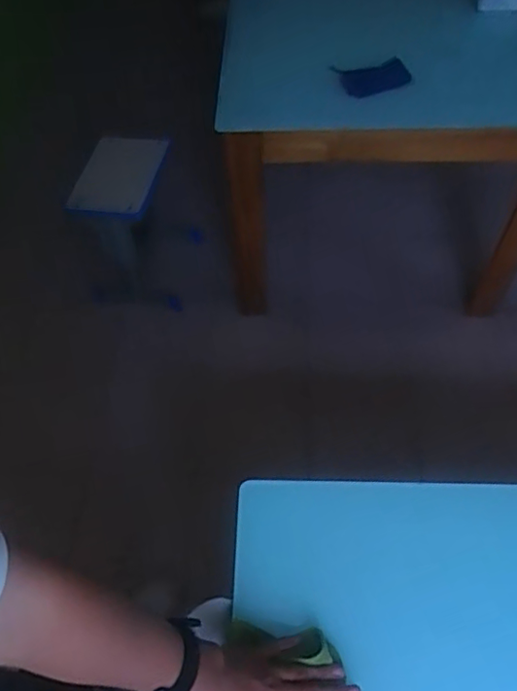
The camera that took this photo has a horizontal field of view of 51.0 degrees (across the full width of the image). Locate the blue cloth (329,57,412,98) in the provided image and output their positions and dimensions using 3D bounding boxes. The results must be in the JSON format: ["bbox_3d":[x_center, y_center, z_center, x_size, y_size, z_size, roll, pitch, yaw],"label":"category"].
[{"bbox_3d":[0.246,-0.588,1.202,0.187,0.057,0.044,5,58,6],"label":"blue cloth"}]

